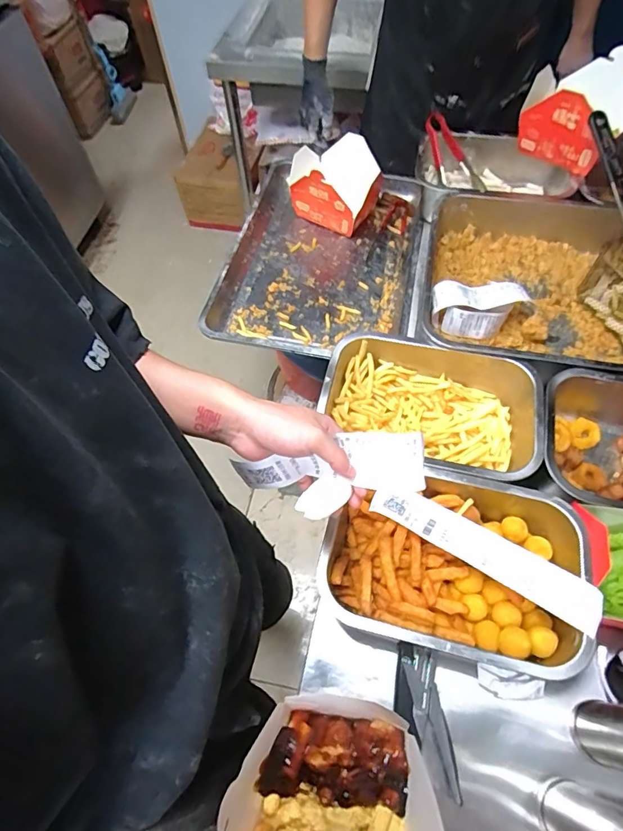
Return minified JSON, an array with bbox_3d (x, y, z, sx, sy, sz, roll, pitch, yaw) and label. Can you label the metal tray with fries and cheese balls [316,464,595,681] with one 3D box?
[{"bbox_3d":[0.178,0.188,0.579,0.297,0.087,0.210,12,62,9],"label":"metal tray with fries and cheese balls"}]

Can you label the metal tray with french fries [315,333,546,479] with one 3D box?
[{"bbox_3d":[0.175,-0.002,0.695,0.320,0.098,0.218,19,63,12],"label":"metal tray with french fries"}]

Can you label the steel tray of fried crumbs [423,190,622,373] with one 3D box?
[{"bbox_3d":[0.493,-0.208,0.805,0.578,0.113,0.399,11,61,8],"label":"steel tray of fried crumbs"}]

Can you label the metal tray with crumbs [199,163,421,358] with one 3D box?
[{"bbox_3d":[0.025,-0.354,1.005,0.389,0.065,0.585,9,61,7],"label":"metal tray with crumbs"}]

